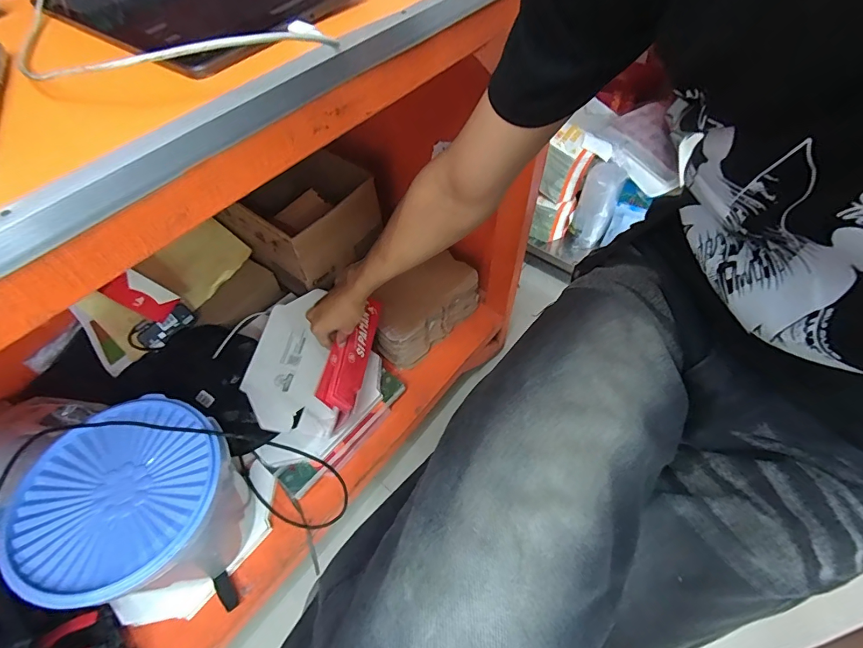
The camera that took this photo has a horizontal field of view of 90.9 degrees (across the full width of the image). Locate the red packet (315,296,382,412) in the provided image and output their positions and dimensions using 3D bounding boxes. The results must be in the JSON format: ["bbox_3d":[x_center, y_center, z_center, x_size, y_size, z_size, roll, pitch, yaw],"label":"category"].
[{"bbox_3d":[-0.131,0.039,0.732,0.017,0.075,0.227,-20,42,35],"label":"red packet"}]

